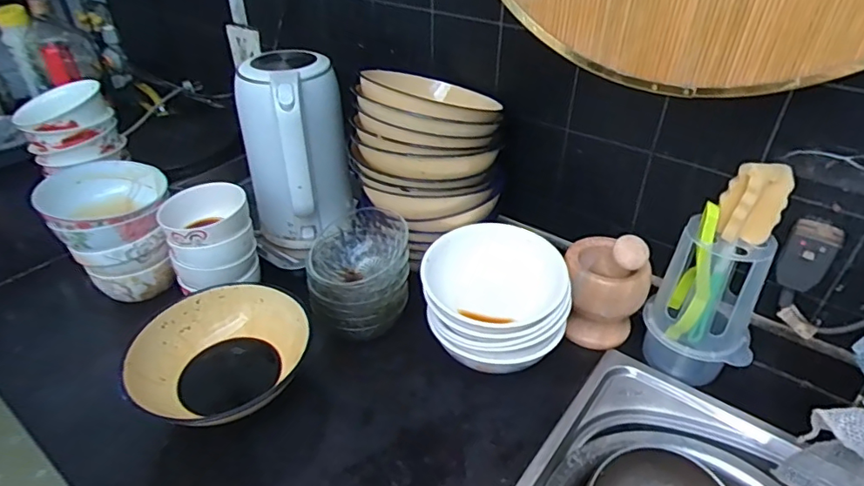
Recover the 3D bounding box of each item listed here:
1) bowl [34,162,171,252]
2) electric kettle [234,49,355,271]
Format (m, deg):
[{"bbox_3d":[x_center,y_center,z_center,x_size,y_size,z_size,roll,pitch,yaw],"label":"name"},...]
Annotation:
[{"bbox_3d":[-0.420,-0.053,0.692,0.147,0.055,0.151,-21,41,-26],"label":"bowl"},{"bbox_3d":[-0.195,-0.106,0.768,0.152,0.280,0.208,-8,37,-11],"label":"electric kettle"}]

